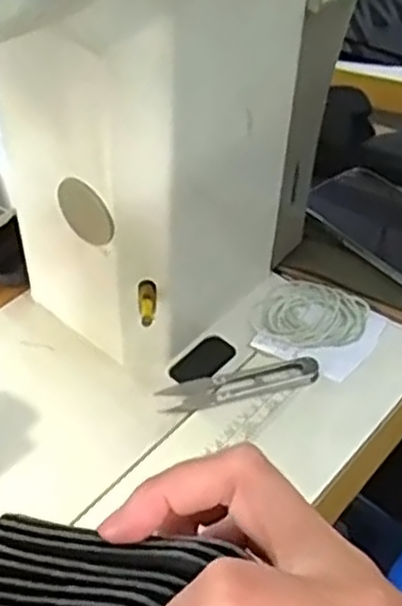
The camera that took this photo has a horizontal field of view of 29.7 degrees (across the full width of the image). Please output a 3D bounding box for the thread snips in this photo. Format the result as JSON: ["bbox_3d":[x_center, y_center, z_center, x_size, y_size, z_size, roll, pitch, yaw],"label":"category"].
[{"bbox_3d":[0.028,0.058,0.546,0.114,0.007,0.026,-10,41,-3],"label":"thread snips"}]

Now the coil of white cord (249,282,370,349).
[{"bbox_3d":[0.085,0.010,0.590,0.079,0.008,0.066,25,50,32],"label":"coil of white cord"}]

